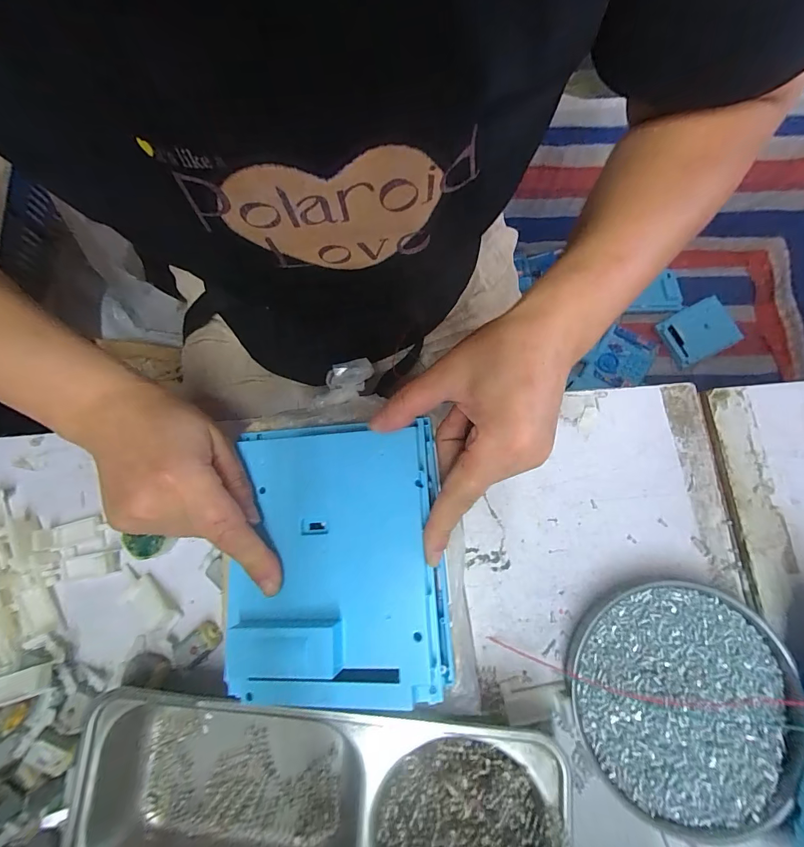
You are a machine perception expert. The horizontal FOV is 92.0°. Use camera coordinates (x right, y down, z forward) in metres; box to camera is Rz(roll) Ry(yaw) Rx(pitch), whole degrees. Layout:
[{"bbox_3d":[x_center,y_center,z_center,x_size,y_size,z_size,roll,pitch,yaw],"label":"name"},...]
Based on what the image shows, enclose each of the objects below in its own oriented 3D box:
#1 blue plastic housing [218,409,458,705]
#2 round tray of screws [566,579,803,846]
[{"bbox_3d":[-0.039,0.074,0.223,0.123,0.026,0.152,-2,74,2],"label":"blue plastic housing"},{"bbox_3d":[0.175,0.174,0.246,0.125,0.021,0.132,-1,77,3],"label":"round tray of screws"}]

